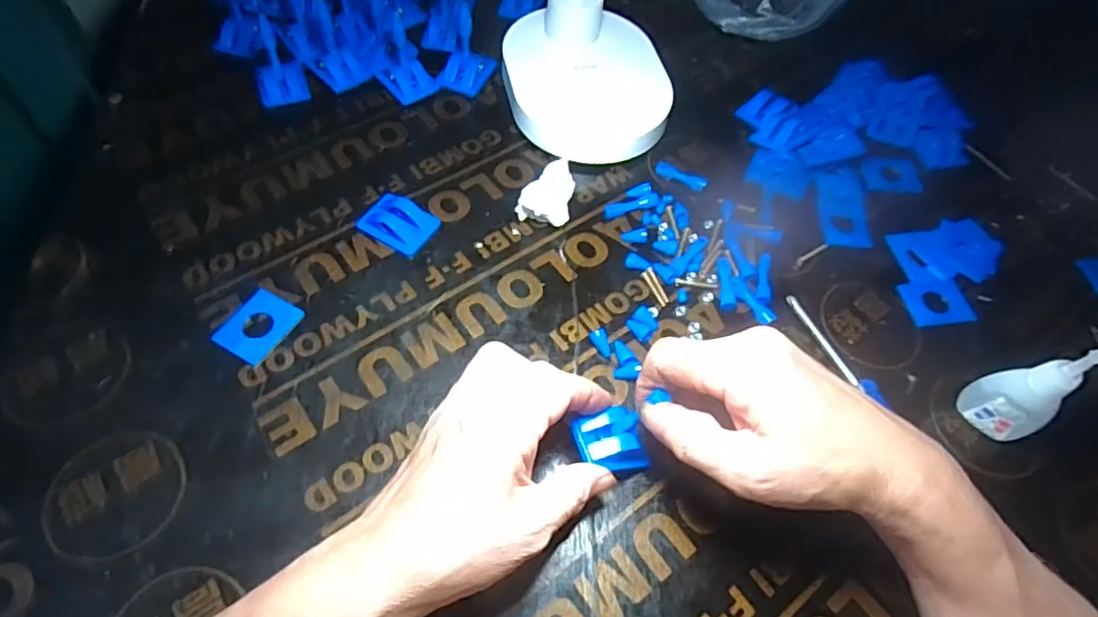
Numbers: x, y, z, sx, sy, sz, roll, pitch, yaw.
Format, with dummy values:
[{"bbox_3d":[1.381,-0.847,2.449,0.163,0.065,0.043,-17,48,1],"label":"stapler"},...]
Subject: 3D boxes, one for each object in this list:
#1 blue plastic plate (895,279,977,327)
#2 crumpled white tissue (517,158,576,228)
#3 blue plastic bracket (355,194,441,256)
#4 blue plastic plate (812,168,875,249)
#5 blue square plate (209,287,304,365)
[{"bbox_3d":[0.253,-0.004,0.392,0.041,0.004,0.035,-5,59,-7],"label":"blue plastic plate"},{"bbox_3d":[-0.001,-0.076,0.397,0.033,0.029,0.037,12,59,4],"label":"crumpled white tissue"},{"bbox_3d":[-0.096,-0.055,0.387,0.045,0.004,0.035,28,61,12],"label":"blue plastic bracket"},{"bbox_3d":[0.212,-0.075,0.434,0.036,0.005,0.080,9,58,2],"label":"blue plastic plate"},{"bbox_3d":[-0.169,0.010,0.348,0.037,0.004,0.042,27,61,12],"label":"blue square plate"}]

